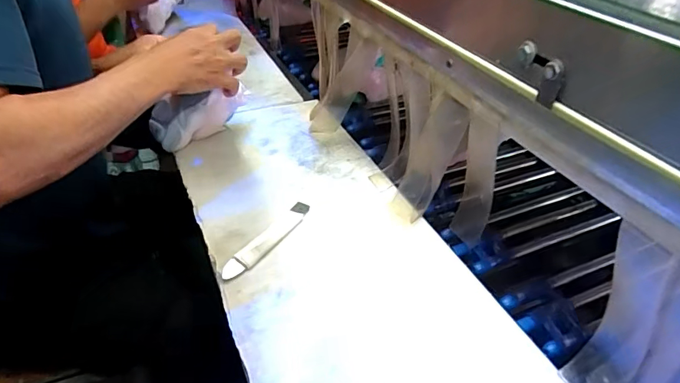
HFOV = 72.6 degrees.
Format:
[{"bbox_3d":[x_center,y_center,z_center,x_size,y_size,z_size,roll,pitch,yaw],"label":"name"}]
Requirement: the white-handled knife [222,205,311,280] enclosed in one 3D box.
[{"bbox_3d":[-0.093,0.061,0.611,0.028,0.010,0.161,21,41,23],"label":"white-handled knife"}]

